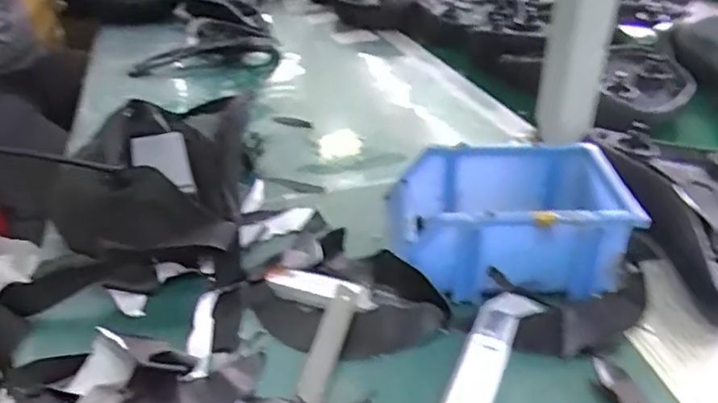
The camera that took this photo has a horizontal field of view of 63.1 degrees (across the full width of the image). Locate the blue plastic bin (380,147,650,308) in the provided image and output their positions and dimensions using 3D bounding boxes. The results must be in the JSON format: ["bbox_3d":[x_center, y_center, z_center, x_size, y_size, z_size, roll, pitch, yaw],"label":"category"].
[{"bbox_3d":[0.114,0.010,0.461,0.174,0.067,0.121,-1,32,-1],"label":"blue plastic bin"}]

